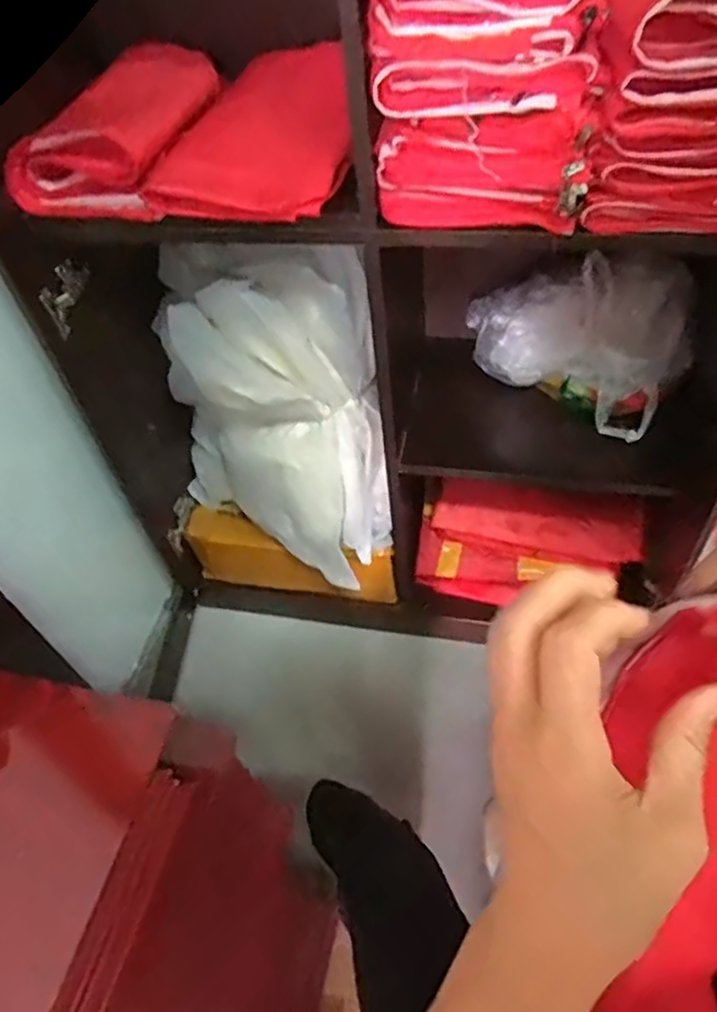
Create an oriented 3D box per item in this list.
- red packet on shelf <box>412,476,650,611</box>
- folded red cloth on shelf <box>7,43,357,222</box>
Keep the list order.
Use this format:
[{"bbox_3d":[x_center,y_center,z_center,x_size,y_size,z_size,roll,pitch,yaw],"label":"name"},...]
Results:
[{"bbox_3d":[0.284,0.062,1.153,0.343,0.209,0.080,7,7,10],"label":"red packet on shelf"},{"bbox_3d":[-0.179,-0.419,0.748,0.350,0.079,0.261,6,50,11],"label":"folded red cloth on shelf"}]

